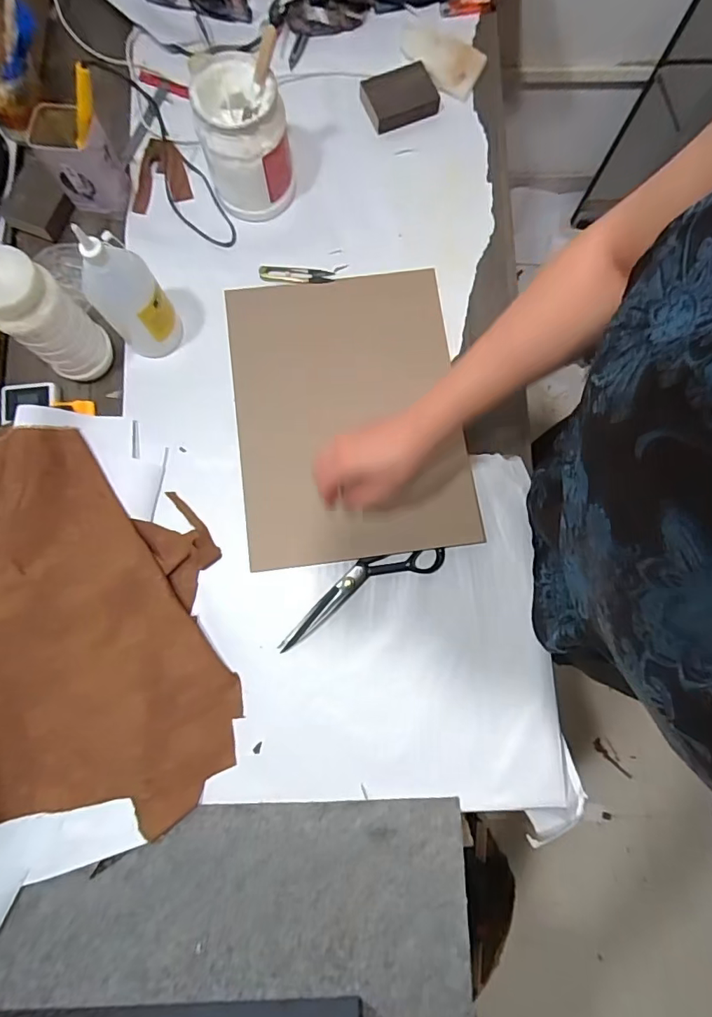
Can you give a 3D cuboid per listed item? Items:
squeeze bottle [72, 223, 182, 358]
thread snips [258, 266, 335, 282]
[{"bbox_3d":[-0.269,-0.251,0.600,0.069,0.183,0.080,39,81,6],"label":"squeeze bottle"},{"bbox_3d":[-0.088,-0.342,0.719,0.106,0.005,0.025,4,79,0],"label":"thread snips"}]

